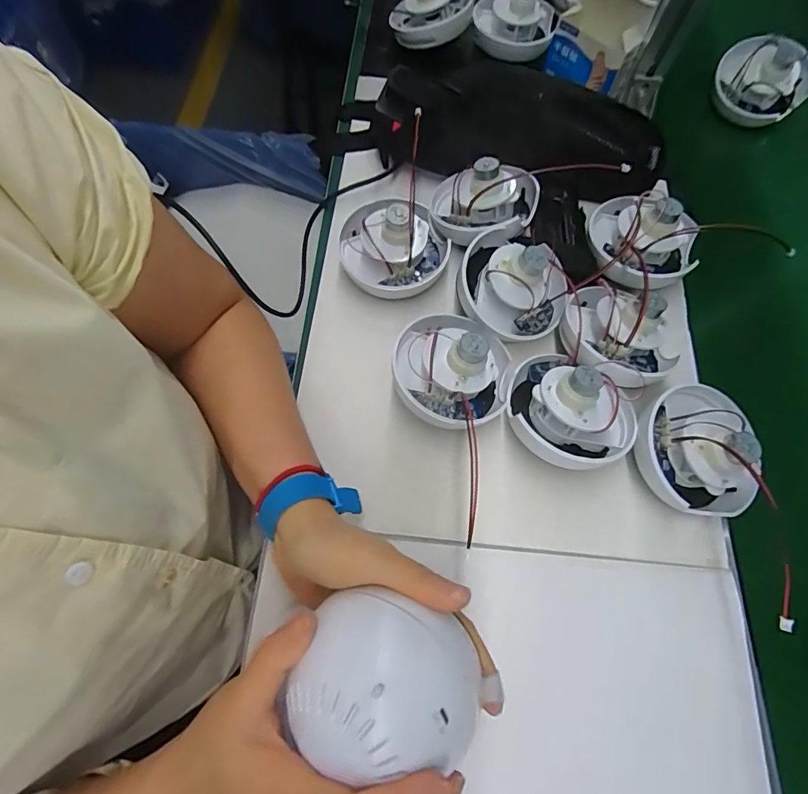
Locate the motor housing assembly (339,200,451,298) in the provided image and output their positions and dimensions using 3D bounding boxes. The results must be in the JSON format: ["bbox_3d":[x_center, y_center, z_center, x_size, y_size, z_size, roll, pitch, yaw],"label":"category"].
[{"bbox_3d":[-0.007,-0.144,0.423,0.106,0.062,0.087,-13,69,-8],"label":"motor housing assembly"}]

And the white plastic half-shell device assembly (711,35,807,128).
[{"bbox_3d":[0.433,-0.385,0.538,0.104,0.068,0.074,36,71,12],"label":"white plastic half-shell device assembly"}]

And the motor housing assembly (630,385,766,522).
[{"bbox_3d":[0.239,0.044,0.362,0.098,0.068,0.107,-14,69,-8],"label":"motor housing assembly"}]

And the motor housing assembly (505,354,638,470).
[{"bbox_3d":[0.137,0.007,0.359,0.107,0.054,0.094,41,72,13],"label":"motor housing assembly"}]

